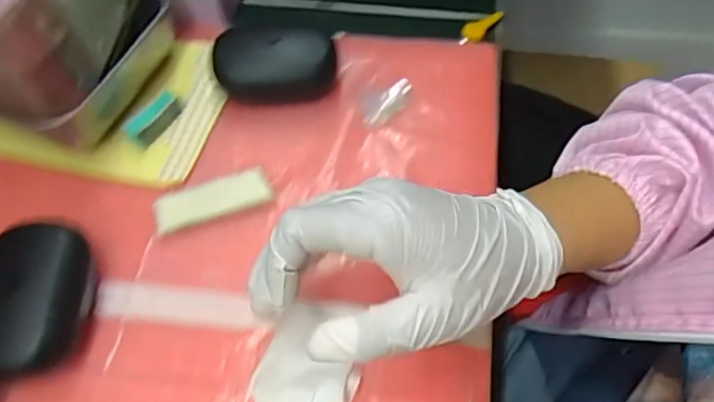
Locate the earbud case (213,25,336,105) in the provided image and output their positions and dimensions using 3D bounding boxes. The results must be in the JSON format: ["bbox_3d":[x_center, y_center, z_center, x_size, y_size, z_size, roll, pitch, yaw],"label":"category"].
[{"bbox_3d":[-0.057,-0.094,0.379,0.080,0.035,0.045,-1,58,2],"label":"earbud case"}]

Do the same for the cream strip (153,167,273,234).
[{"bbox_3d":[-0.088,-0.002,0.340,0.068,0.008,0.024,-19,59,-9],"label":"cream strip"}]

